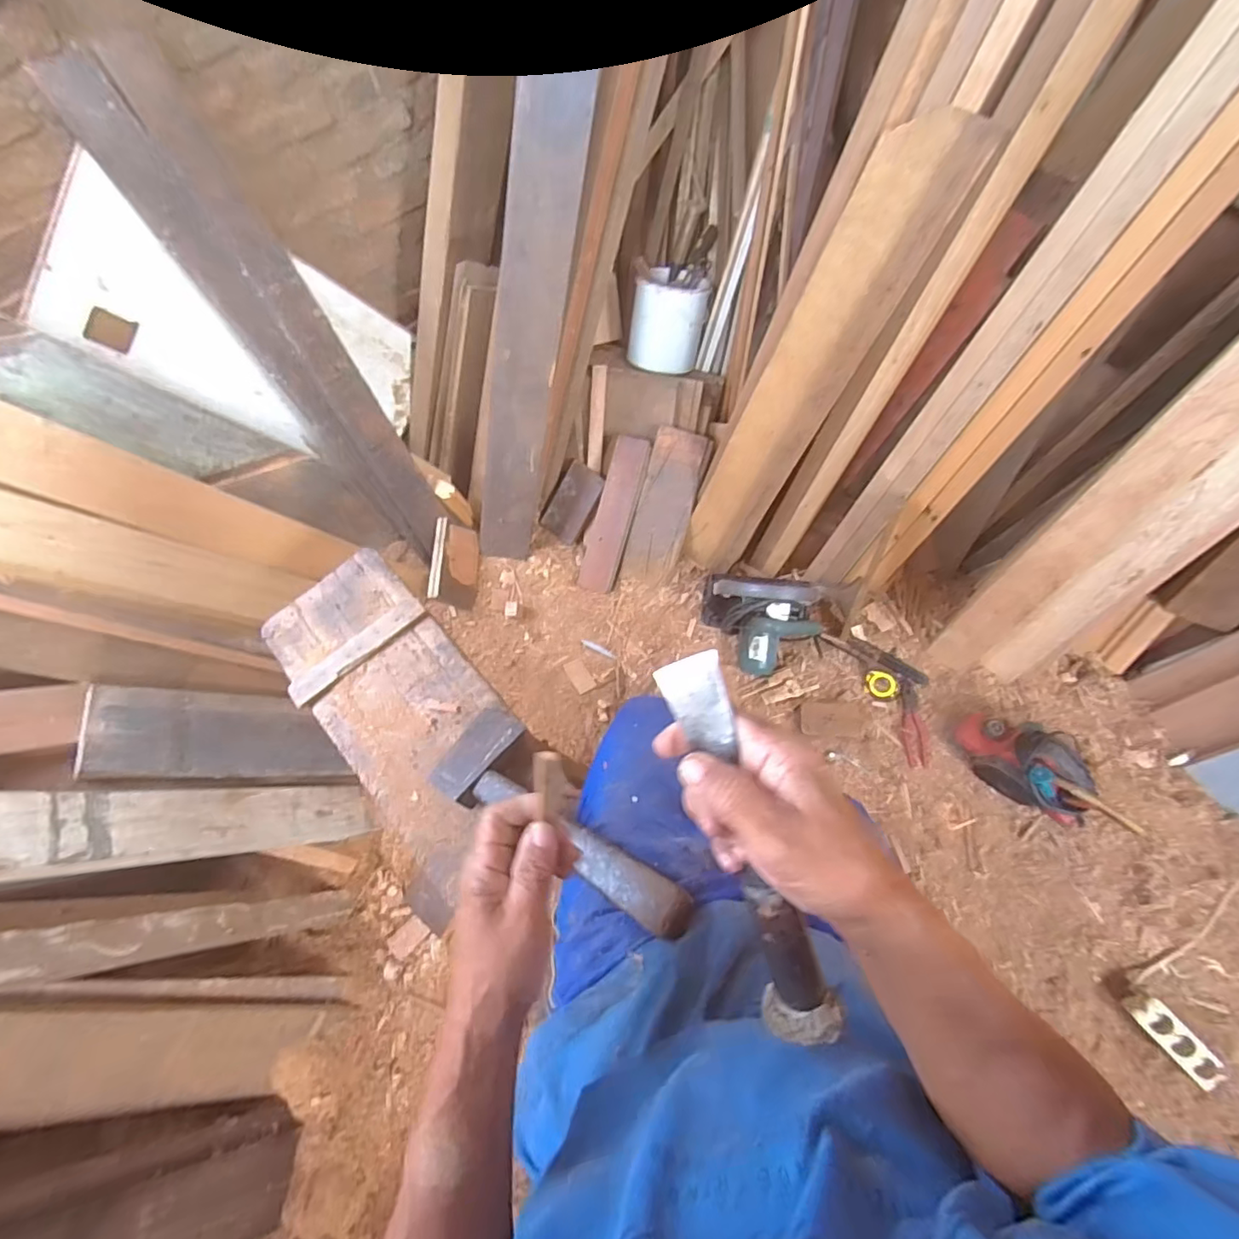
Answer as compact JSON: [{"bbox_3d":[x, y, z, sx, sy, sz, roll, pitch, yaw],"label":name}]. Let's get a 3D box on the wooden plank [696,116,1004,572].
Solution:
[{"bbox_3d":[0.313,-0.399,1.051,0.154,0.849,0.031,38,54,11],"label":"wooden plank"}]

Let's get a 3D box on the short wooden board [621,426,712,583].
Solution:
[{"bbox_3d":[0.112,-0.260,1.335,0.127,0.017,0.354,13,106,-7],"label":"short wooden board"}]

